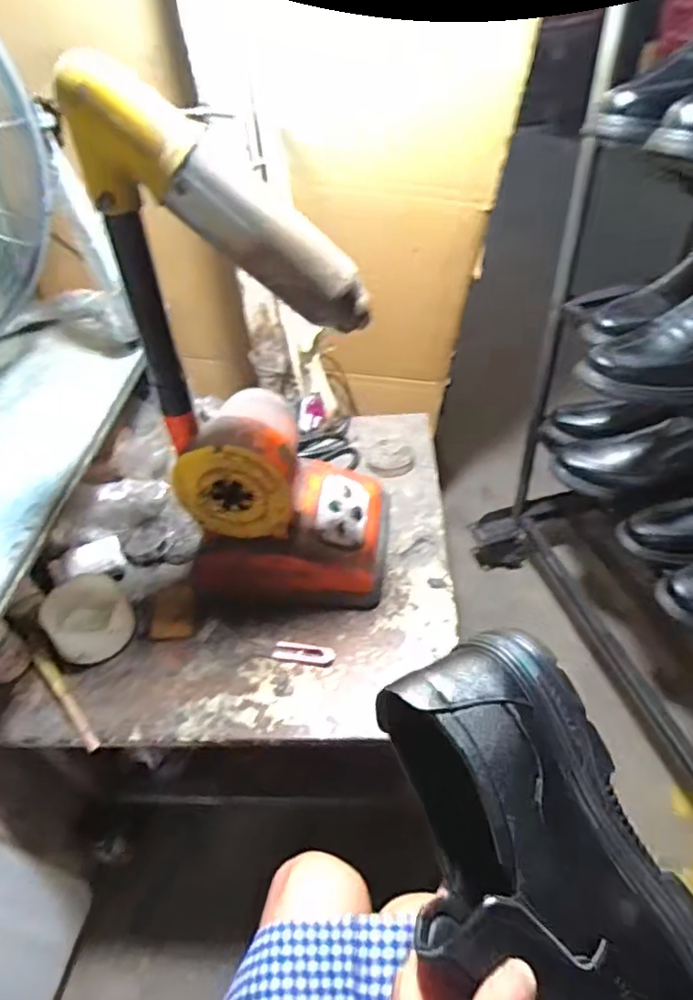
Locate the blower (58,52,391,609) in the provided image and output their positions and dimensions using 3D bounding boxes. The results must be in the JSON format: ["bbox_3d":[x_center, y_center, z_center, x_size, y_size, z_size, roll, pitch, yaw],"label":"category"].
[{"bbox_3d":[-0.079,-0.112,0.564,0.217,0.515,0.165,2,44,8],"label":"blower"}]

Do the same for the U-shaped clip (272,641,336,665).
[{"bbox_3d":[-0.049,0.175,0.632,0.071,0.006,0.023,5,45,11],"label":"U-shaped clip"}]

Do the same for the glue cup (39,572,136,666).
[{"bbox_3d":[-0.311,0.140,0.659,0.089,0.056,0.093,-3,44,3],"label":"glue cup"}]

